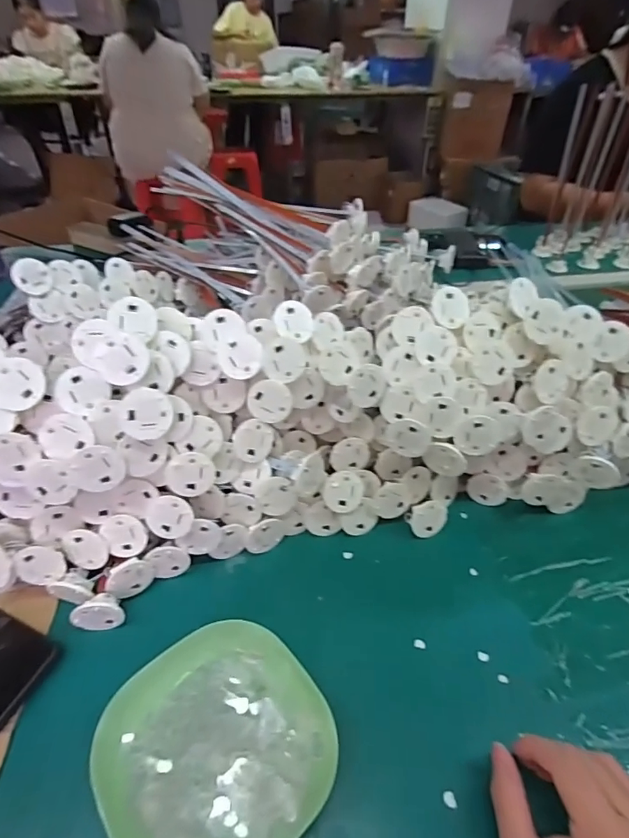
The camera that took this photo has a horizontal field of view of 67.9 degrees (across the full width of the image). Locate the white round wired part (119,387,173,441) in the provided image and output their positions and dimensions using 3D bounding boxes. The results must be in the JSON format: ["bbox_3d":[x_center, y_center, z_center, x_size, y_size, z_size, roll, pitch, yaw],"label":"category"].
[{"bbox_3d":[-0.127,-0.003,0.355,0.037,0.039,0.006,3,1,-28],"label":"white round wired part"}]

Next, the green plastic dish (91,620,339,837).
[{"bbox_3d":[-0.067,0.222,0.319,0.136,0.029,0.141,-27,48,-29],"label":"green plastic dish"}]

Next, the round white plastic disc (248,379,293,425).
[{"bbox_3d":[-0.039,-0.015,0.406,0.037,0.038,0.004,19,21,-6],"label":"round white plastic disc"}]

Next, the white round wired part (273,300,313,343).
[{"bbox_3d":[-0.019,-0.087,0.421,0.037,0.012,0.037,4,81,-23],"label":"white round wired part"}]

